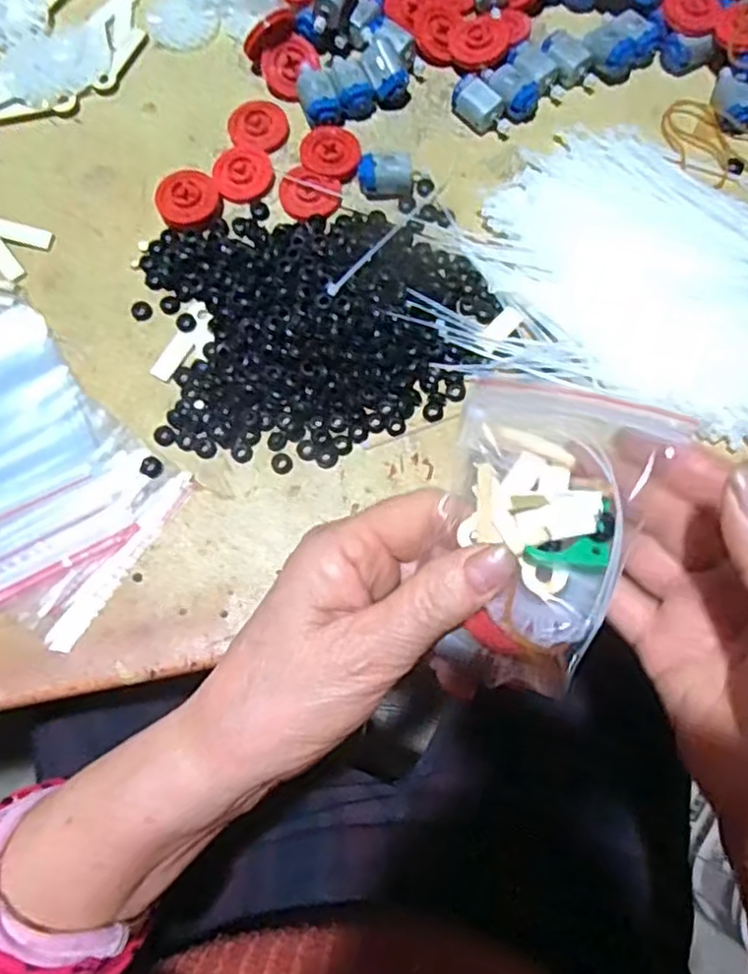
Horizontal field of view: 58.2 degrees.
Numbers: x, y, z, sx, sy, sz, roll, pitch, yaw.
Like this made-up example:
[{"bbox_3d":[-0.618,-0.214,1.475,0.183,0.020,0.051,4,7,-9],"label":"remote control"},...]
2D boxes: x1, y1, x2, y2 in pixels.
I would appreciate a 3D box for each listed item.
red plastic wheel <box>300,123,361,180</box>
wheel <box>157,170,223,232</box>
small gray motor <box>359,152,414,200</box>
[{"bbox_3d":[-0.023,-0.182,0.362,0.030,0.007,0.032,0,76,1],"label":"red plastic wheel"},{"bbox_3d":[-0.096,-0.150,0.352,0.032,0.008,0.031,0,76,1],"label":"wheel"},{"bbox_3d":[0.006,-0.164,0.352,0.028,0.014,0.017,-5,76,-1],"label":"small gray motor"}]

